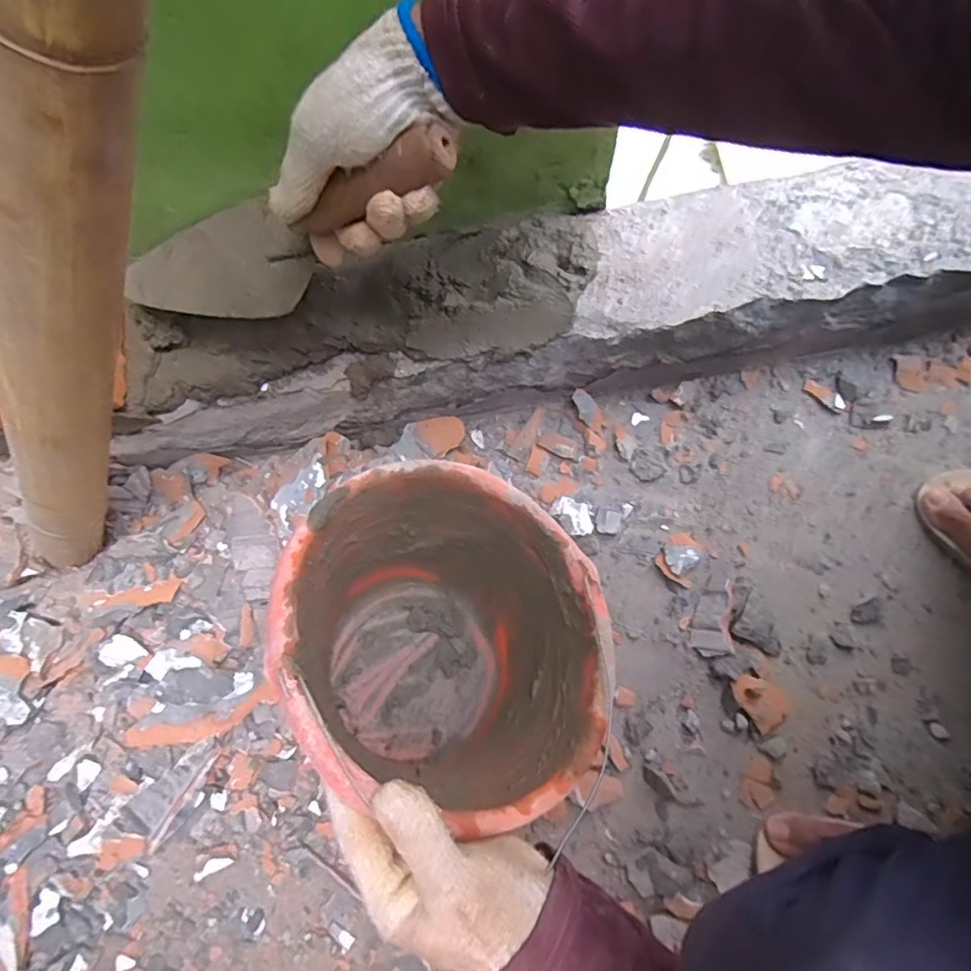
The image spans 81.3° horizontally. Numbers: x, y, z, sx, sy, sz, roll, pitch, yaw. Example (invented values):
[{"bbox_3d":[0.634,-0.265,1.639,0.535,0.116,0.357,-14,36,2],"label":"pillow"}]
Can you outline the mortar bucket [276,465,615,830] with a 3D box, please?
[{"bbox_3d":[-0.041,0.123,0.449,0.233,0.167,0.233,7,60,-13],"label":"mortar bucket"}]

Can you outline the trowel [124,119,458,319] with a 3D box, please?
[{"bbox_3d":[-0.145,-0.182,0.404,0.297,0.074,0.090,-5,73,36],"label":"trowel"}]

